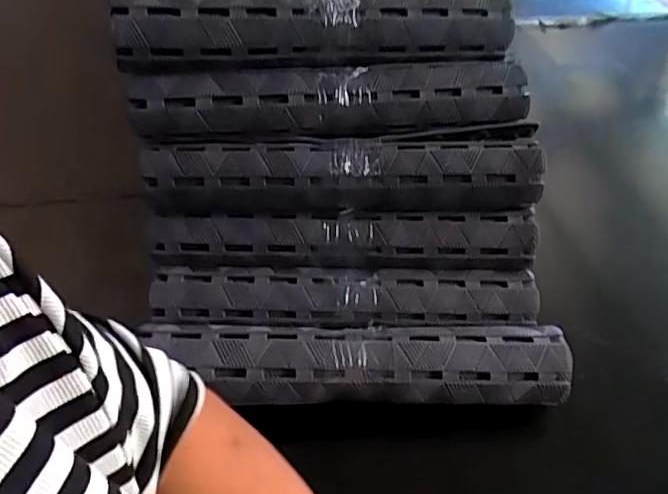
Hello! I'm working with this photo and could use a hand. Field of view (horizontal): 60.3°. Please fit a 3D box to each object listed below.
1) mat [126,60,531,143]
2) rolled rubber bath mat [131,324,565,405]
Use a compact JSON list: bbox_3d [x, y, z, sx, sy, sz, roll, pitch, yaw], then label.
[{"bbox_3d":[0.001,-0.146,0.578,0.395,0.053,0.064,-5,43,-8],"label":"mat"},{"bbox_3d":[0.027,0.109,0.538,0.379,0.047,0.067,1,43,-2],"label":"rolled rubber bath mat"}]

